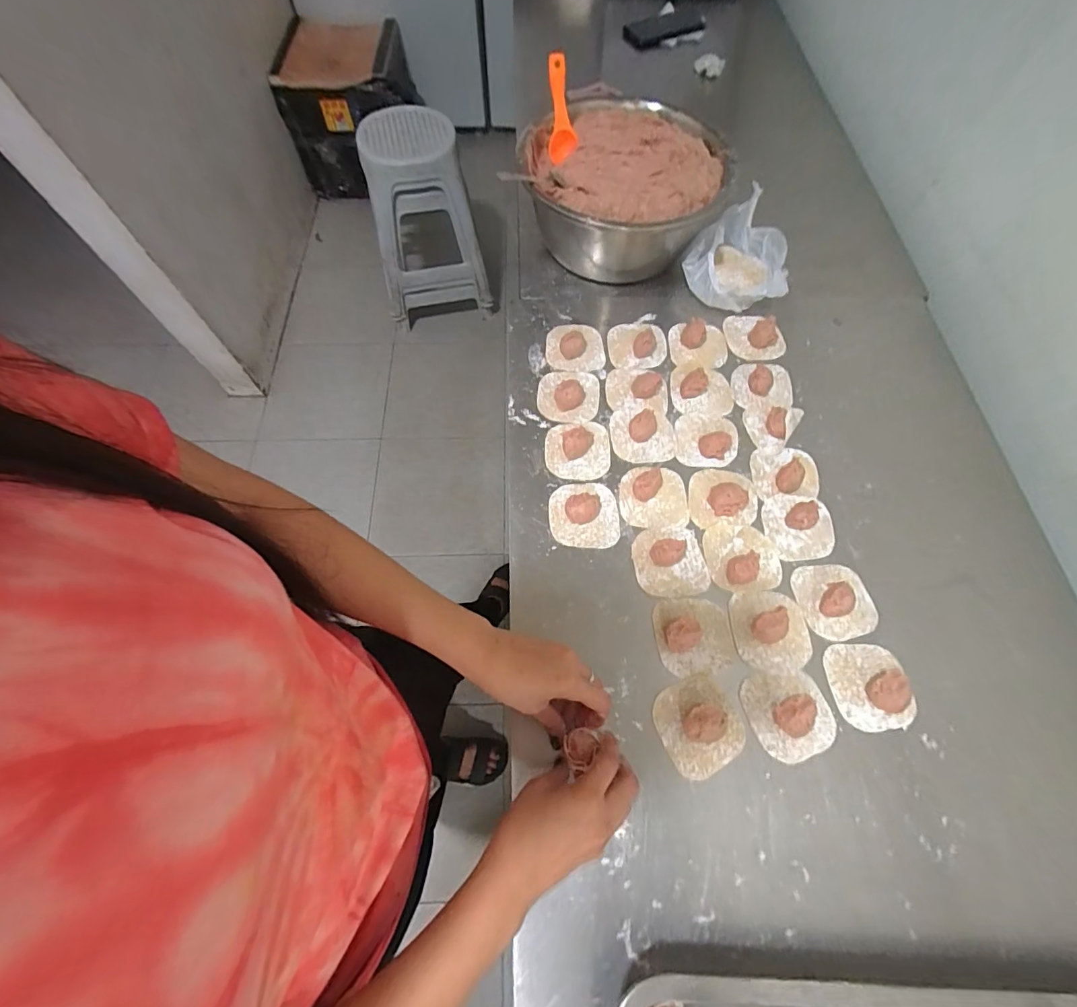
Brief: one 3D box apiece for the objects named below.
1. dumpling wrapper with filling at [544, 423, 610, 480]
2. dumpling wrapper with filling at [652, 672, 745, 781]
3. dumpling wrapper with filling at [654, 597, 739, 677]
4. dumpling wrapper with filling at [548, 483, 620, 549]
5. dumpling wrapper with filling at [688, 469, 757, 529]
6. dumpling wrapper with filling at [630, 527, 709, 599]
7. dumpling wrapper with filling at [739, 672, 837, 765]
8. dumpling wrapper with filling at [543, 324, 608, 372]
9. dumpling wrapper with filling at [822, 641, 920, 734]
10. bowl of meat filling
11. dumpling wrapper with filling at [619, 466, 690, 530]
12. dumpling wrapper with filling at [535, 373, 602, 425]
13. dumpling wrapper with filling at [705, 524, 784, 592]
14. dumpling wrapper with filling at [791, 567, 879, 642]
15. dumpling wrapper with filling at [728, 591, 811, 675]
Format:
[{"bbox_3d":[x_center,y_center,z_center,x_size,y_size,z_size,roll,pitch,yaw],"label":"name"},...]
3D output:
[{"bbox_3d":[0.048,-0.069,0.554,0.077,0.023,0.078,0,66,-1],"label":"dumpling wrapper with filling"},{"bbox_3d":[0.151,0.205,0.432,0.075,0.019,0.074,-29,69,-13],"label":"dumpling wrapper with filling"},{"bbox_3d":[0.159,0.131,0.466,0.077,0.022,0.074,-5,66,-3],"label":"dumpling wrapper with filling"},{"bbox_3d":[0.052,0.009,0.518,0.077,0.021,0.077,-2,66,-2],"label":"dumpling wrapper with filling"},{"bbox_3d":[0.214,-0.011,0.535,0.080,0.019,0.071,-5,66,-3],"label":"dumpling wrapper with filling"},{"bbox_3d":[0.143,0.059,0.498,0.076,0.026,0.077,-9,66,-5],"label":"dumpling wrapper with filling"},{"bbox_3d":[0.239,0.199,0.433,0.081,0.022,0.072,-5,66,-3],"label":"dumpling wrapper with filling"},{"bbox_3d":[0.050,-0.213,0.615,0.078,0.023,0.075,1,66,-1],"label":"dumpling wrapper with filling"},{"bbox_3d":[0.326,0.176,0.450,0.072,0.020,0.079,-4,66,-3],"label":"dumpling wrapper with filling"},{"bbox_3d":[0.115,-0.431,0.664,0.264,0.124,0.257,0,66,-1],"label":"bowl of meat filling"},{"bbox_3d":[0.134,-0.012,0.531,0.078,0.023,0.076,0,66,-1],"label":"dumpling wrapper with filling"},{"bbox_3d":[0.038,-0.138,0.586,0.076,0.016,0.077,6,66,2],"label":"dumpling wrapper with filling"},{"bbox_3d":[0.224,0.054,0.500,0.076,0.033,0.076,-4,66,-3],"label":"dumpling wrapper with filling"},{"bbox_3d":[0.315,0.099,0.485,0.079,0.020,0.078,-11,66,-6],"label":"dumpling wrapper with filling"},{"bbox_3d":[0.238,0.126,0.467,0.075,0.020,0.080,-1,66,-1],"label":"dumpling wrapper with filling"}]

